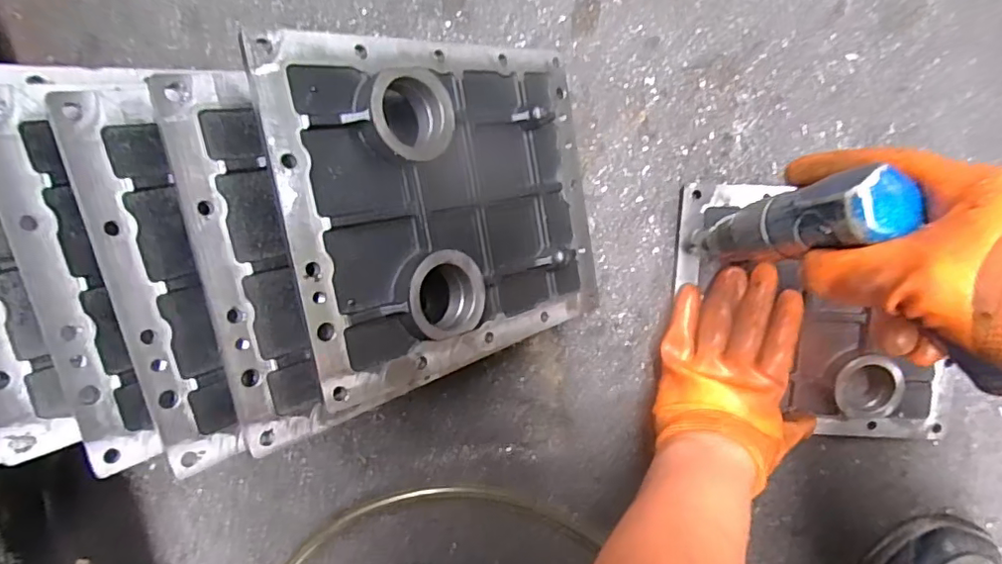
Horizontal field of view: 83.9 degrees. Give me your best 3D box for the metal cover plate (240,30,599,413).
[{"bbox_3d":[-0.025,-0.054,0.385,0.251,0.035,0.213,-15,99,-39],"label":"metal cover plate"}]

